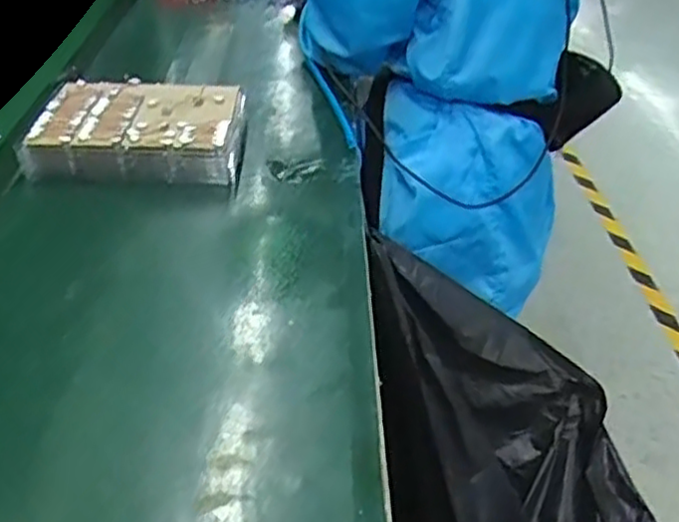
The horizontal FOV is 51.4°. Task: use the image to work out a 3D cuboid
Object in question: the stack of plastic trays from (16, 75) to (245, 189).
[{"bbox_3d":[-0.223,-0.152,0.794,0.219,0.048,0.180,-1,38,0],"label":"stack of plastic trays"}]

